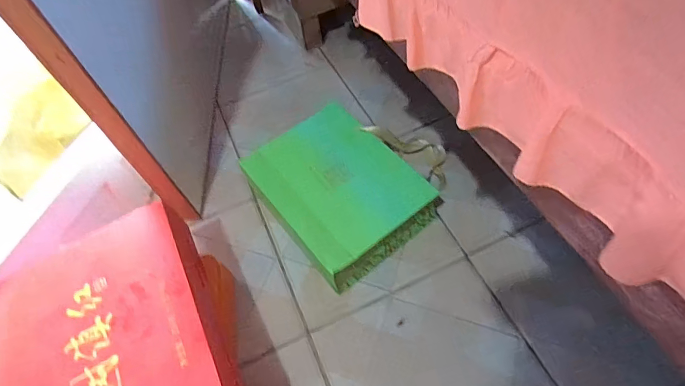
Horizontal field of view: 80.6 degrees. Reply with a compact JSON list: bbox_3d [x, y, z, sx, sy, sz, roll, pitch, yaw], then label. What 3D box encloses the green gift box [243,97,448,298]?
[{"bbox_3d":[-0.013,-0.007,0.752,0.226,0.107,0.293,-34,61,-16],"label":"green gift box"}]

